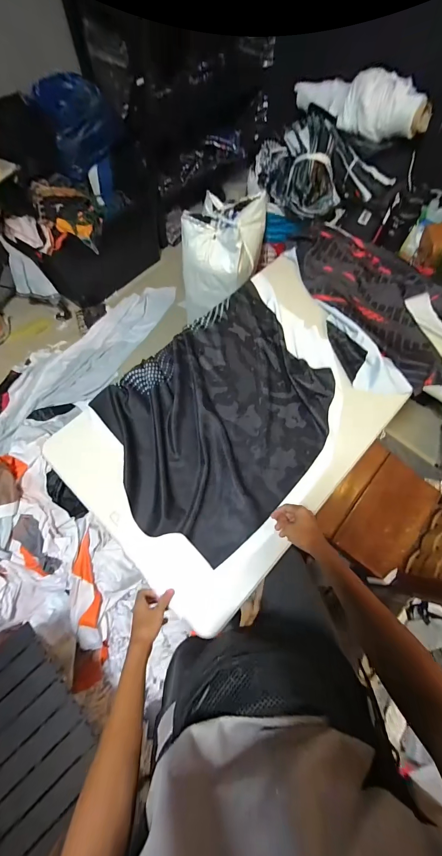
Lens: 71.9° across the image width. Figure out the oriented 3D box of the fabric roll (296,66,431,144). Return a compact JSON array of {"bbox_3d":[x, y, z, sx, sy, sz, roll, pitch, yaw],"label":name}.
[{"bbox_3d":[0.441,-1.093,1.017,0.505,0.130,0.111,39,72,14],"label":"fabric roll"}]

